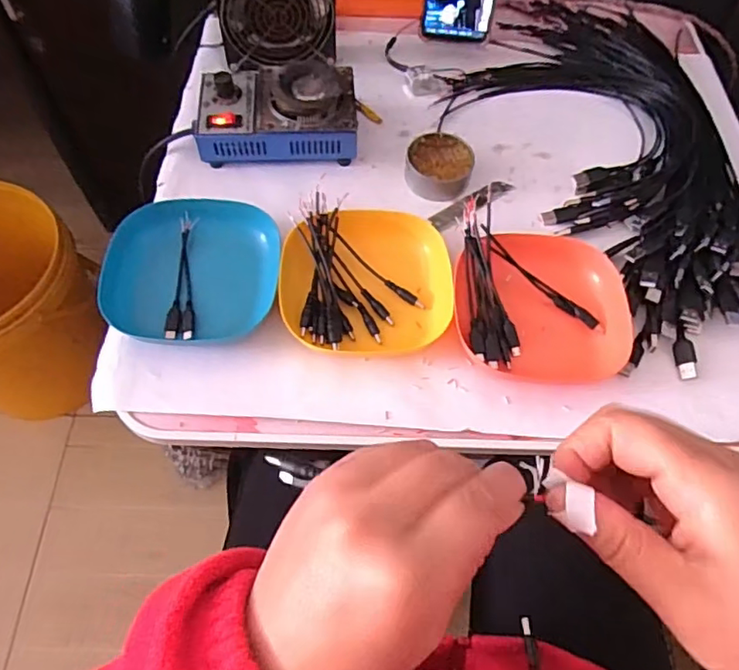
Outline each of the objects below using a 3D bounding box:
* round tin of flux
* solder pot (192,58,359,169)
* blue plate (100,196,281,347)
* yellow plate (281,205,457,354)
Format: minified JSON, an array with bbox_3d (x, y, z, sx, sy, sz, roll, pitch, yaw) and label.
[{"bbox_3d":[0.068,-0.163,0.558,0.064,0.026,0.061,1,62,-2],"label":"round tin of flux"},{"bbox_3d":[-0.089,-0.219,0.559,0.151,0.055,0.093,-3,62,-4],"label":"solder pot"},{"bbox_3d":[-0.148,-0.060,0.487,0.135,0.023,0.140,2,62,-1],"label":"blue plate"},{"bbox_3d":[-0.001,-0.051,0.487,0.142,0.025,0.129,-5,62,-5],"label":"yellow plate"}]

